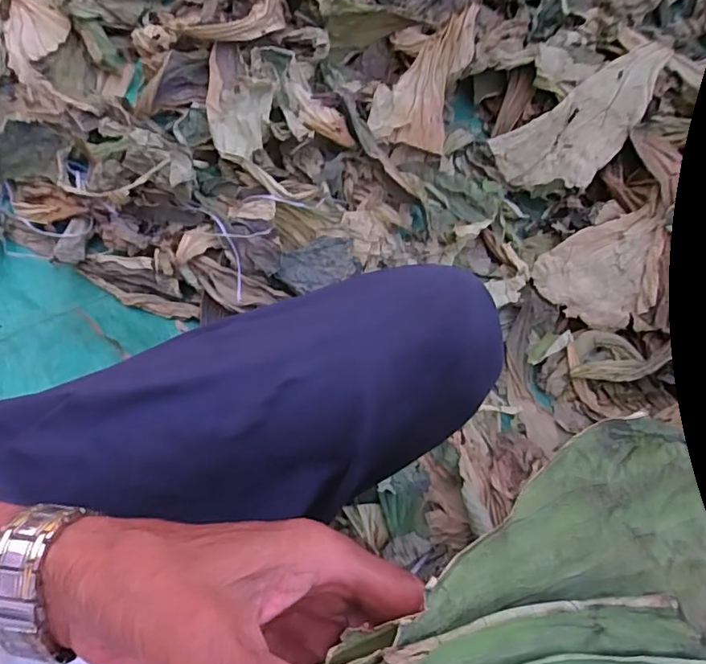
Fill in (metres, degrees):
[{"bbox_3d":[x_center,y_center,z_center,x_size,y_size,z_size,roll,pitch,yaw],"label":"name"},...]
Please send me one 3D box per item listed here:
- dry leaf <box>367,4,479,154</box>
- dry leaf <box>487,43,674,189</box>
[{"bbox_3d":[0.104,-0.372,0.778,0.109,0.031,0.244,18,74,8],"label":"dry leaf"},{"bbox_3d":[0.334,-0.294,0.754,0.256,0.034,0.125,-38,74,9],"label":"dry leaf"}]

